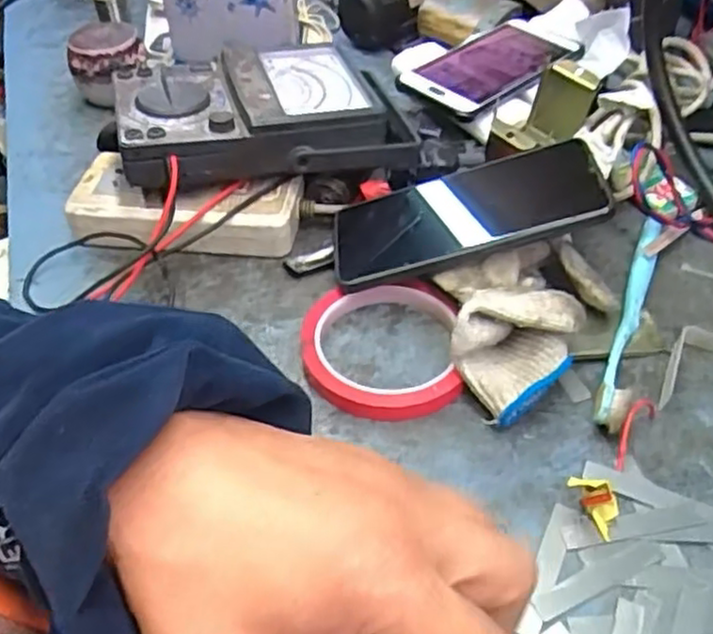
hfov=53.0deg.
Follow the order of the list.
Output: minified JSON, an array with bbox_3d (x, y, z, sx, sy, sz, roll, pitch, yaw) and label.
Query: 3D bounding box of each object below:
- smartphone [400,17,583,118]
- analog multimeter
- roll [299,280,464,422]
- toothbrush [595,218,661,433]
[{"bbox_3d":[0.112,-0.207,0.584,0.153,0.016,0.081,-34,53,-27],"label":"smartphone"},{"bbox_3d":[-0.067,-0.138,0.486,0.192,0.049,0.118,-13,47,-11],"label":"analog multimeter"},{"bbox_3d":[0.013,0.019,0.401,0.088,0.018,0.090,-2,46,2],"label":"roll"},{"bbox_3d":[0.159,-0.002,0.412,0.015,0.018,0.169,16,49,18],"label":"toothbrush"}]

